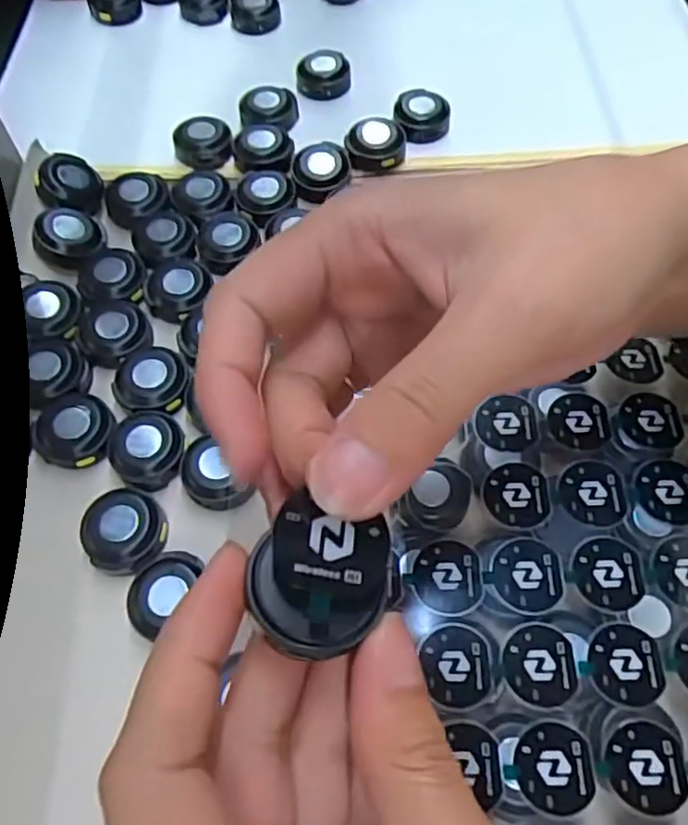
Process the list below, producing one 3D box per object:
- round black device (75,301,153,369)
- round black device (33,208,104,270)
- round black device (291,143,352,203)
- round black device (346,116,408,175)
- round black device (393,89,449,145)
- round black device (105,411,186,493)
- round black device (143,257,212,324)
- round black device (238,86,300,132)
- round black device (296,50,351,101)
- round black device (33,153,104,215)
[{"bbox_3d":[-0.100,-0.034,0.283,0.030,0.011,0.029,-1,63,3],"label":"round black device"},{"bbox_3d":[-0.126,-0.081,0.296,0.029,0.012,0.026,-33,66,-13],"label":"round black device"},{"bbox_3d":[-0.011,-0.120,0.323,0.029,0.012,0.027,-1,63,3],"label":"round black device"},{"bbox_3d":[0.016,-0.136,0.330,0.029,0.013,0.026,-2,63,2],"label":"round black device"},{"bbox_3d":[0.040,-0.154,0.339,0.028,0.013,0.028,-1,63,3],"label":"round black device"},{"bbox_3d":[-0.078,0.014,0.257,0.029,0.009,0.031,-1,63,3],"label":"round black device"},{"bbox_3d":[-0.074,-0.054,0.292,0.029,0.014,0.025,-15,63,-4],"label":"round black device"},{"bbox_3d":[-0.040,-0.159,0.345,0.029,0.012,0.029,1,63,4],"label":"round black device"},{"bbox_3d":[-0.012,-0.186,0.360,0.029,0.012,0.030,-1,63,3],"label":"round black device"},{"bbox_3d":[-0.130,-0.108,0.310,0.028,0.017,0.030,-1,63,3],"label":"round black device"}]

